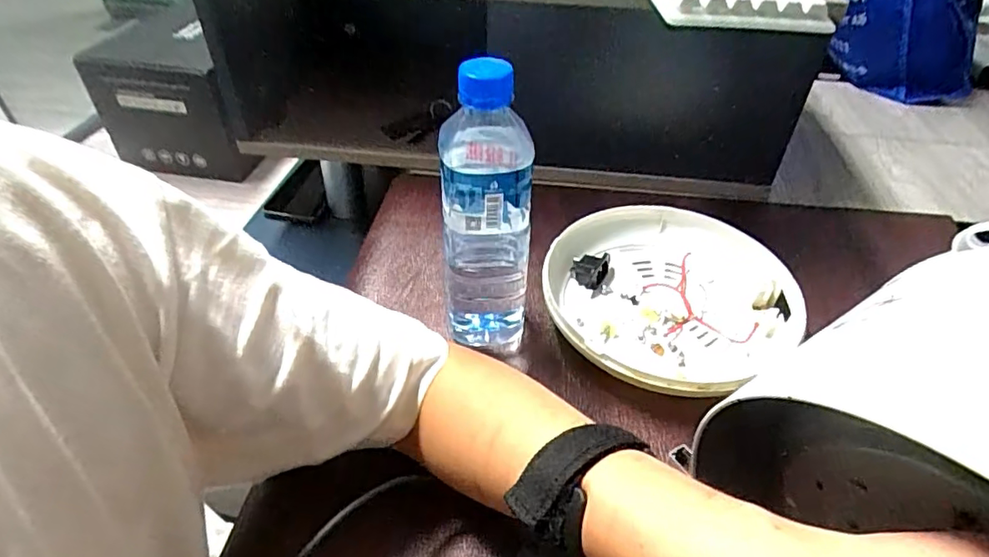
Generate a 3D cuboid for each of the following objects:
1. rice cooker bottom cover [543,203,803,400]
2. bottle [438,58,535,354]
[{"bbox_3d":[0.141,0.013,0.475,0.211,0.037,0.192,-23,48,-24],"label":"rice cooker bottom cover"},{"bbox_3d":[-0.006,-0.045,0.400,0.062,0.211,0.065,4,43,2],"label":"bottle"}]

